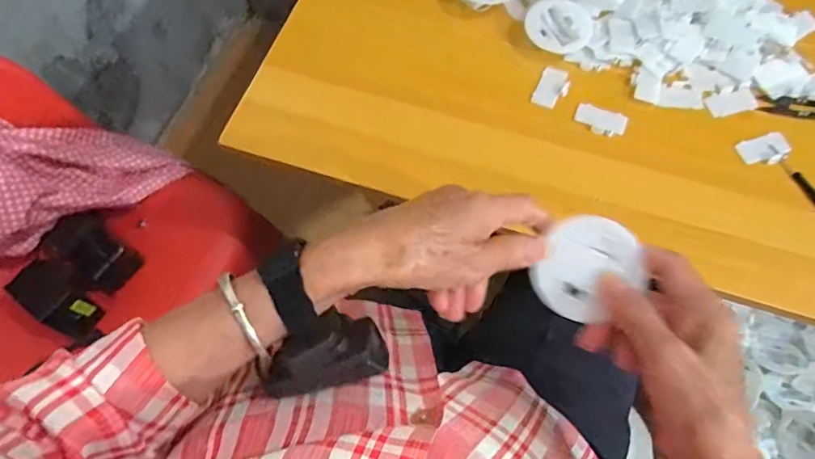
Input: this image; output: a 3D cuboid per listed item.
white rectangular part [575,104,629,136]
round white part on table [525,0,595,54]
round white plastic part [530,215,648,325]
[{"bbox_3d":[0.185,-0.105,0.493,0.047,0.004,0.027,19,67,10],"label":"white rectangular part"},{"bbox_3d":[0.157,-0.210,0.531,0.066,0.013,0.060,-1,65,1],"label":"round white part on table"},{"bbox_3d":[0.115,0.023,0.337,0.064,0.013,0.064,-2,84,17],"label":"round white plastic part"}]

